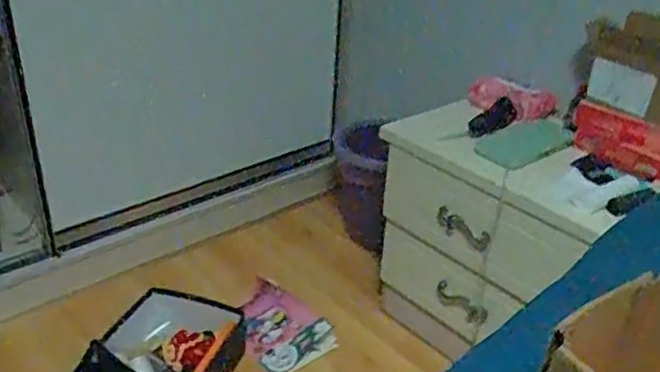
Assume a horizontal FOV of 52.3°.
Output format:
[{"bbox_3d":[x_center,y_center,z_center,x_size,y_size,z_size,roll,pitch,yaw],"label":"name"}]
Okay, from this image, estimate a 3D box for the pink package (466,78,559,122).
[{"bbox_3d":[0.379,-0.186,1.397,0.178,0.052,0.108,23,35,31],"label":"pink package"}]

